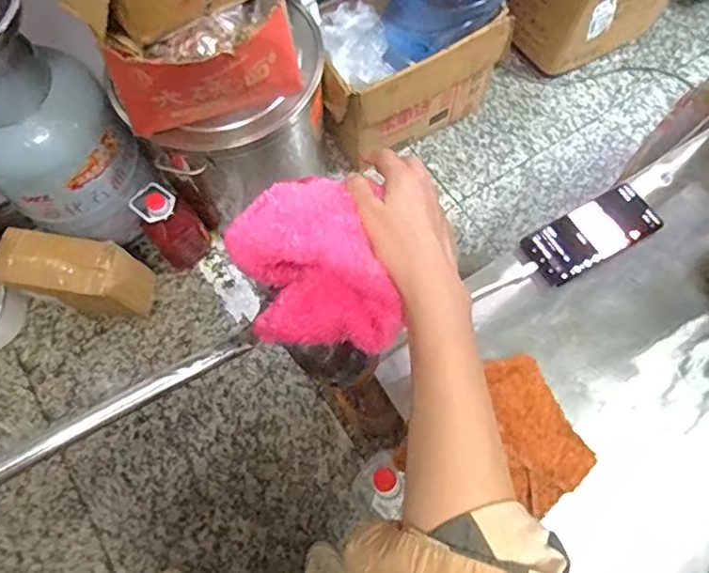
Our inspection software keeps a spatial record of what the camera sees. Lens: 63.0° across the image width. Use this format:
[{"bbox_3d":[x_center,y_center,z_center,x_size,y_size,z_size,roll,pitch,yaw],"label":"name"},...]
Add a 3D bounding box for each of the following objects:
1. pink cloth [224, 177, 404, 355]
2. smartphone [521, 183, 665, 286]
[{"bbox_3d":[-0.028,-0.019,0.418,0.106,0.067,0.124,-10,69,-2],"label":"pink cloth"},{"bbox_3d":[0.289,-0.066,0.704,0.159,0.009,0.075,-28,71,-9],"label":"smartphone"}]

